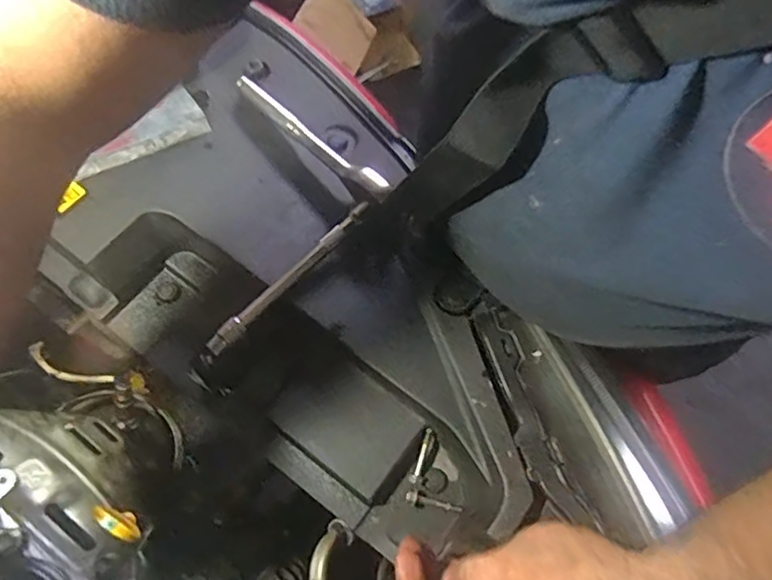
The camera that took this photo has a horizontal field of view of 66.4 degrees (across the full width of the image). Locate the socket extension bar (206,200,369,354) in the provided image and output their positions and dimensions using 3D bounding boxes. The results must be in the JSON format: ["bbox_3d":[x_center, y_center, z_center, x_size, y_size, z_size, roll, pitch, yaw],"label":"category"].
[{"bbox_3d":[-0.070,-0.012,0.447,0.162,0.009,0.013,-44,100,-20],"label":"socket extension bar"}]

